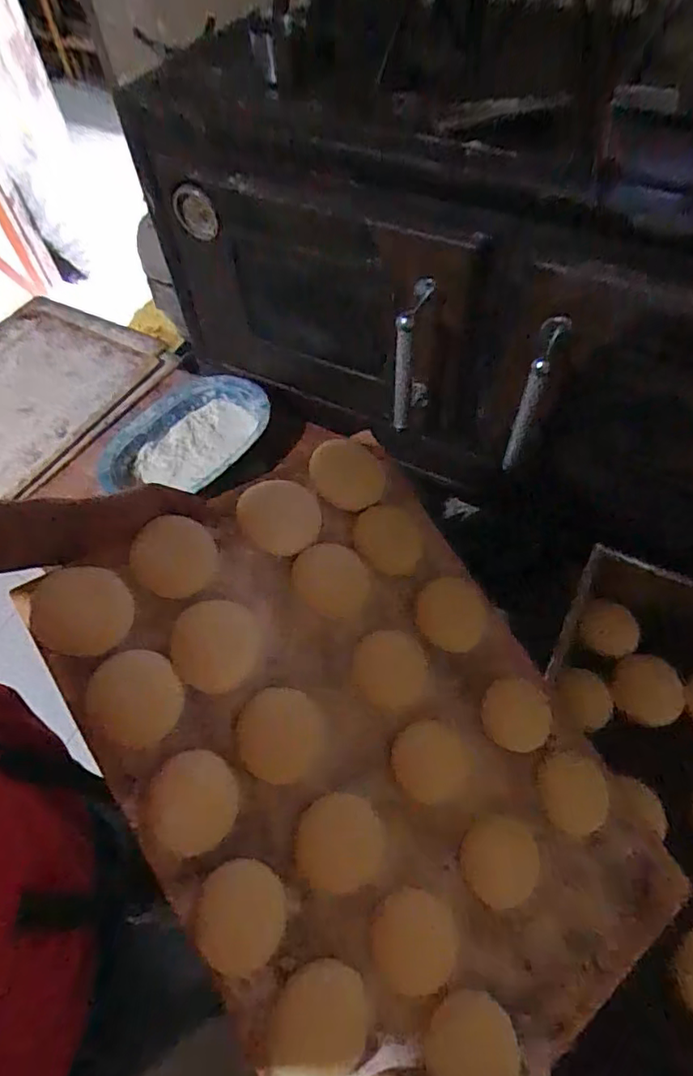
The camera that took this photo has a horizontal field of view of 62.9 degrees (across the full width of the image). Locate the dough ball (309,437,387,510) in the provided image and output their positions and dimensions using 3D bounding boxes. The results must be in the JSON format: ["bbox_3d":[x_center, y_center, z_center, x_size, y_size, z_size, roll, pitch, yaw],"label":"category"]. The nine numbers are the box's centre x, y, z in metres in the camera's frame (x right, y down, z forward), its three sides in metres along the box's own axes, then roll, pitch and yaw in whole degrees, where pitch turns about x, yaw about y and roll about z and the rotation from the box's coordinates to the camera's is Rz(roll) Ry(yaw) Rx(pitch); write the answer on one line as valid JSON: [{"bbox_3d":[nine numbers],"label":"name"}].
[{"bbox_3d":[0.001,-0.075,0.663,0.083,0.023,0.083,0,87,-1],"label":"dough ball"}]

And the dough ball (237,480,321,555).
[{"bbox_3d":[-0.075,-0.021,0.616,0.087,0.022,0.082,-16,95,-7],"label":"dough ball"}]

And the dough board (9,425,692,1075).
[{"bbox_3d":[0.023,0.203,0.552,0.411,0.032,0.589,-29,78,-25],"label":"dough board"}]

